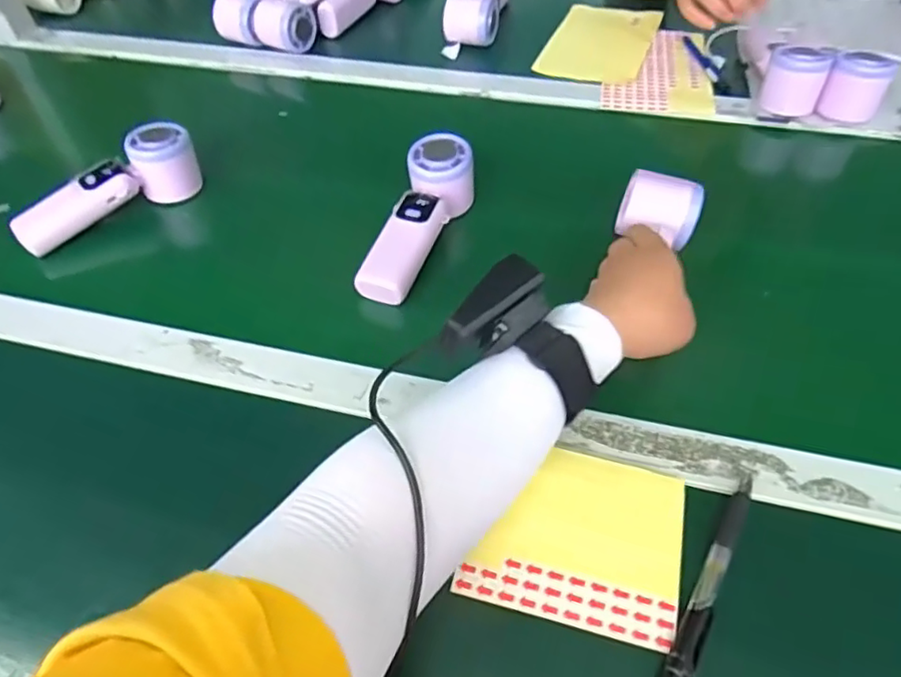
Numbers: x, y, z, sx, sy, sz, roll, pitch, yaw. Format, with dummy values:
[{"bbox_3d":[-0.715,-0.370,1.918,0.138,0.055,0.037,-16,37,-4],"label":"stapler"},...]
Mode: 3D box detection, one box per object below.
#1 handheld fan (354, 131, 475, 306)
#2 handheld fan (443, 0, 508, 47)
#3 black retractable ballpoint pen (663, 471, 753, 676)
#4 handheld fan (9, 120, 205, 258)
[{"bbox_3d":[-0.027,-0.100,0.522,0.052,0.061,0.164,15,52,14],"label":"handheld fan"},{"bbox_3d":[0.039,-0.444,0.802,0.068,0.052,0.182,7,50,8],"label":"handheld fan"},{"bbox_3d":[0.145,0.130,0.342,0.014,0.008,0.143,24,55,21],"label":"black retractable ballpoint pen"},{"bbox_3d":[-0.310,-0.136,0.561,0.043,0.058,0.165,37,60,28],"label":"handheld fan"}]

